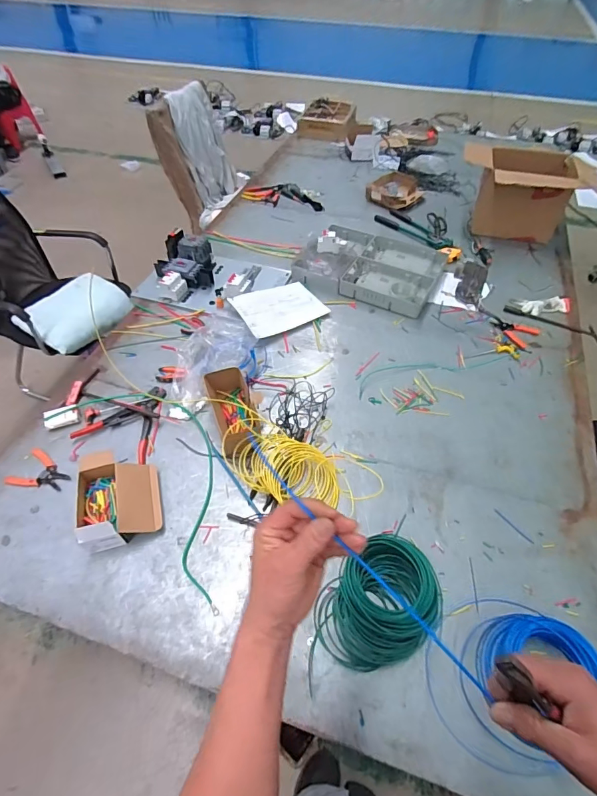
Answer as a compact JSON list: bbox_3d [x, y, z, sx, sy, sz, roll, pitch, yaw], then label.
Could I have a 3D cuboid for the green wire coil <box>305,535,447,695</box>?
[{"bbox_3d":[0.150,0.427,0.860,0.308,0.073,0.212,-32,59,-22],"label":"green wire coil"}]

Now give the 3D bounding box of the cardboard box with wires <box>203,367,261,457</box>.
[{"bbox_3d":[-0.174,0.037,1.161,0.109,0.074,0.259,-15,54,-12],"label":"cardboard box with wires"}]

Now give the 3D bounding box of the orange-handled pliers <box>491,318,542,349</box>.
[{"bbox_3d":[0.722,-0.228,1.436,0.142,0.013,0.114,36,60,24],"label":"orange-handled pliers"}]

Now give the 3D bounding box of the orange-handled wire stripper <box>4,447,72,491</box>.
[{"bbox_3d":[-0.653,0.195,1.078,0.143,0.012,0.103,22,55,16],"label":"orange-handled wire stripper"}]

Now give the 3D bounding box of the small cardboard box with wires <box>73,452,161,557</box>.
[{"bbox_3d":[-0.427,0.230,1.012,0.177,0.074,0.226,-13,54,-10],"label":"small cardboard box with wires"}]

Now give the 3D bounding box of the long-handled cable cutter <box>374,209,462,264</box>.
[{"bbox_3d":[0.501,-0.683,1.770,0.109,0.034,0.421,-32,59,-22],"label":"long-handled cable cutter"}]

